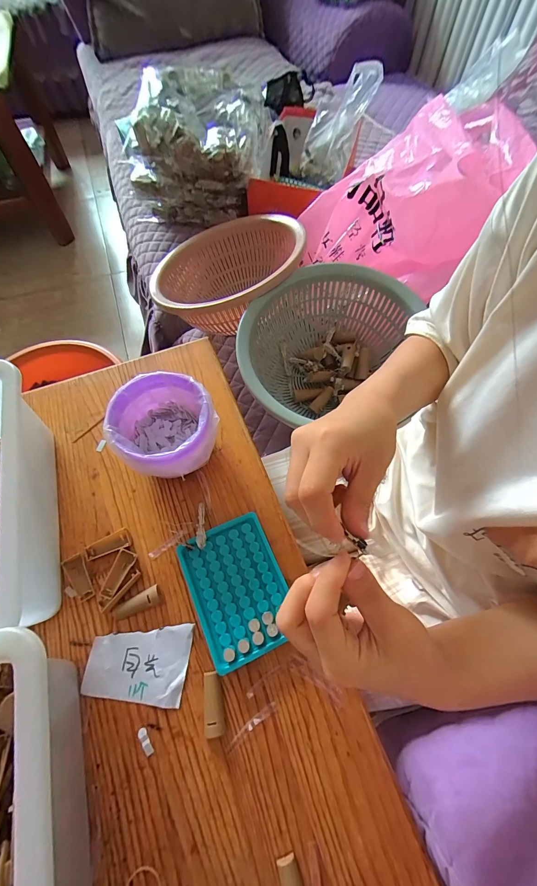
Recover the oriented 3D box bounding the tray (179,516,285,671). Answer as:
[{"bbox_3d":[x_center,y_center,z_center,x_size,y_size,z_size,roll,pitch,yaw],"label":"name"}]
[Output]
[{"bbox_3d":[-0.032,0.153,0.352,0.094,0.019,0.130,-22,66,-10],"label":"tray"}]

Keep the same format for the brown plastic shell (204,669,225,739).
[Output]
[{"bbox_3d":[-0.052,0.249,0.316,0.018,0.013,0.049,-7,64,-3],"label":"brown plastic shell"}]

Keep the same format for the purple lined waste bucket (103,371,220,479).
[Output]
[{"bbox_3d":[-0.117,-0.012,0.392,0.109,0.091,0.106,0,64,1],"label":"purple lined waste bucket"}]

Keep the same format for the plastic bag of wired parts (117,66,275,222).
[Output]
[{"bbox_3d":[-0.152,-0.620,0.708,0.290,0.204,0.203,5,64,3],"label":"plastic bag of wired parts"}]

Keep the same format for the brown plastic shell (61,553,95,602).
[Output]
[{"bbox_3d":[-0.209,0.148,0.362,0.021,0.008,0.050,-27,67,-12],"label":"brown plastic shell"}]

